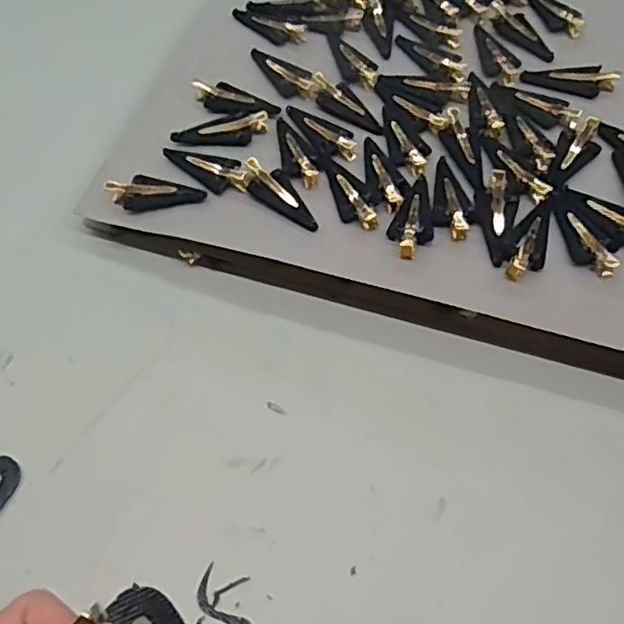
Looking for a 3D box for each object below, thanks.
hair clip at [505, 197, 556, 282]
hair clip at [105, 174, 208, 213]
[{"bbox_3d":[0.124,-0.042,0.353,0.021,0.009,0.059,25,65,16],"label":"hair clip"},{"bbox_3d":[-0.095,-0.074,0.386,0.059,0.006,0.021,-1,61,2],"label":"hair clip"}]

